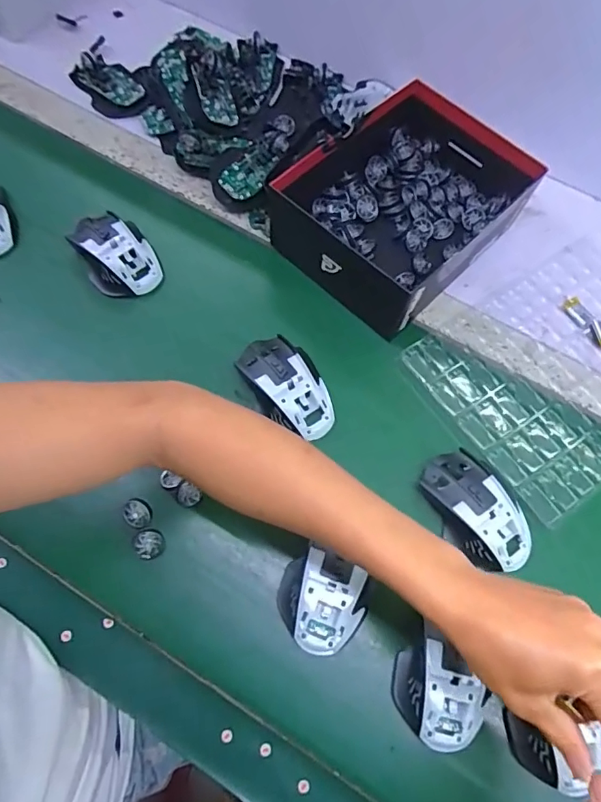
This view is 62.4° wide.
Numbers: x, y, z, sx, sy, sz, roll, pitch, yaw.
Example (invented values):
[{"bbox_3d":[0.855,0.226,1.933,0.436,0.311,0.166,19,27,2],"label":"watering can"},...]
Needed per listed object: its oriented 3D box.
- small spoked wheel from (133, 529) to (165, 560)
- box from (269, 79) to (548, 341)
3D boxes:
[{"bbox_3d":[-0.132,0.125,0.433,0.023,0.019,0.025,0,70,0],"label":"small spoked wheel"},{"bbox_3d":[0.117,-0.219,0.551,0.190,0.073,0.257,44,72,12],"label":"box"}]

